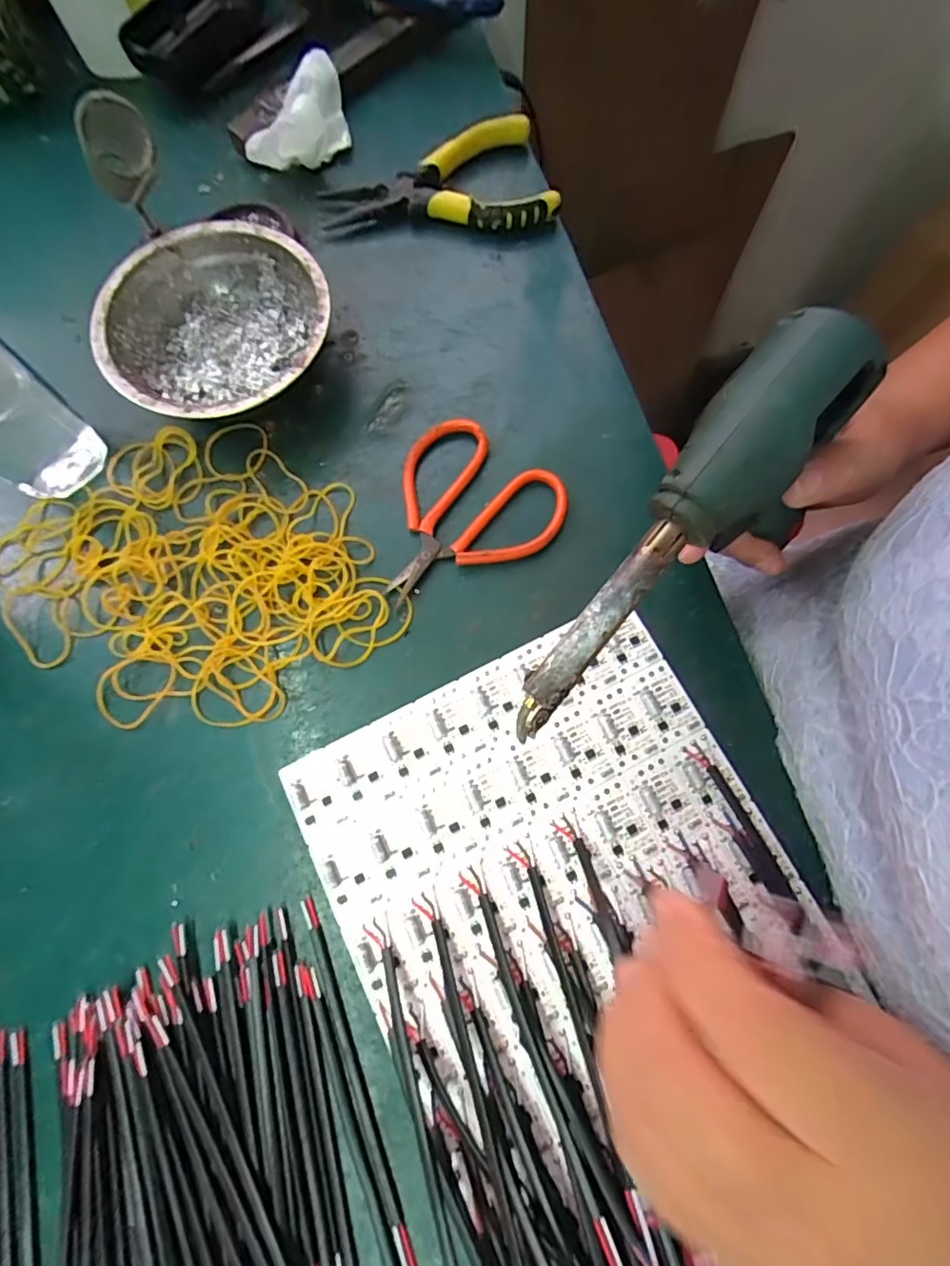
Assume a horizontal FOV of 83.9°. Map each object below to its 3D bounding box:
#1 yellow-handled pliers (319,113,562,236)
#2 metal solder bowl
[{"bbox_3d":[-0.025,-0.282,0.339,0.141,0.029,0.063,-17,76,-5],"label":"yellow-handled pliers"},{"bbox_3d":[-0.145,-0.170,0.307,0.118,0.042,0.123,0,75,0],"label":"metal solder bowl"}]

